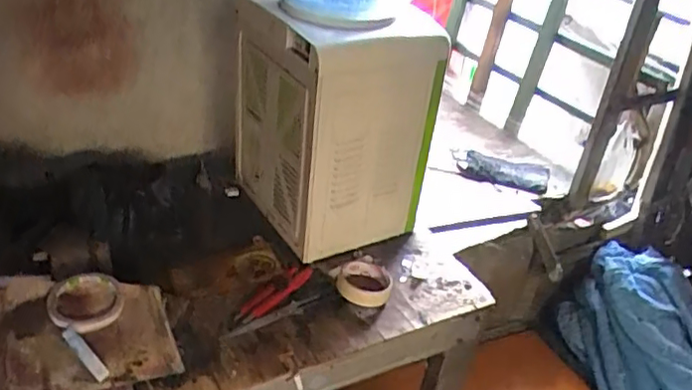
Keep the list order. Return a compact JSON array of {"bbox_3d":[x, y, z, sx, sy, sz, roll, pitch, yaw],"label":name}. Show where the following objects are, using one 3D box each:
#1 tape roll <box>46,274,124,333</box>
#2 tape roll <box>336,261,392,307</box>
[{"bbox_3d":[-0.316,0.131,0.751,0.086,0.013,0.094,5,33,-3],"label":"tape roll"},{"bbox_3d":[0.026,0.128,0.903,0.078,0.021,0.078,5,33,-3],"label":"tape roll"}]

